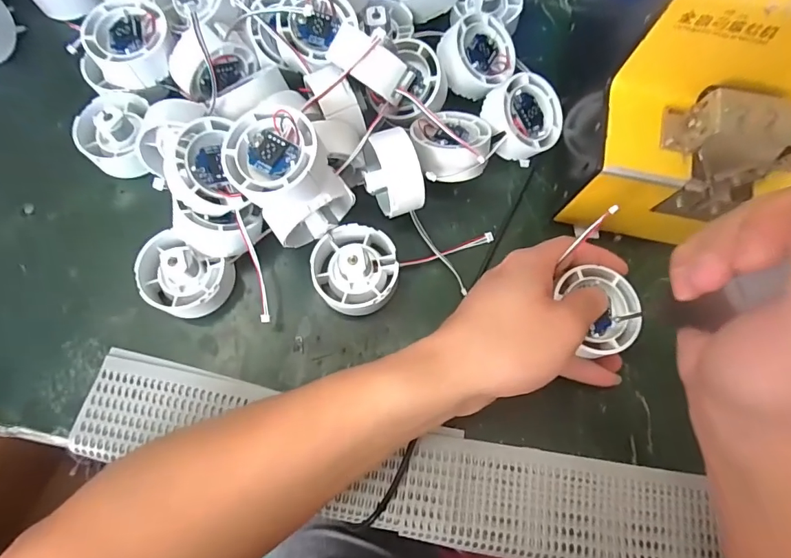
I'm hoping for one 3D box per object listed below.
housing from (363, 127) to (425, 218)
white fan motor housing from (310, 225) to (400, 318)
[{"bbox_3d":[-0.003,-0.065,0.298,0.033,0.048,0.048,-18,76,-8],"label":"housing"},{"bbox_3d":[-0.025,-0.005,0.295,0.052,0.026,0.057,1,74,-3],"label":"white fan motor housing"}]

